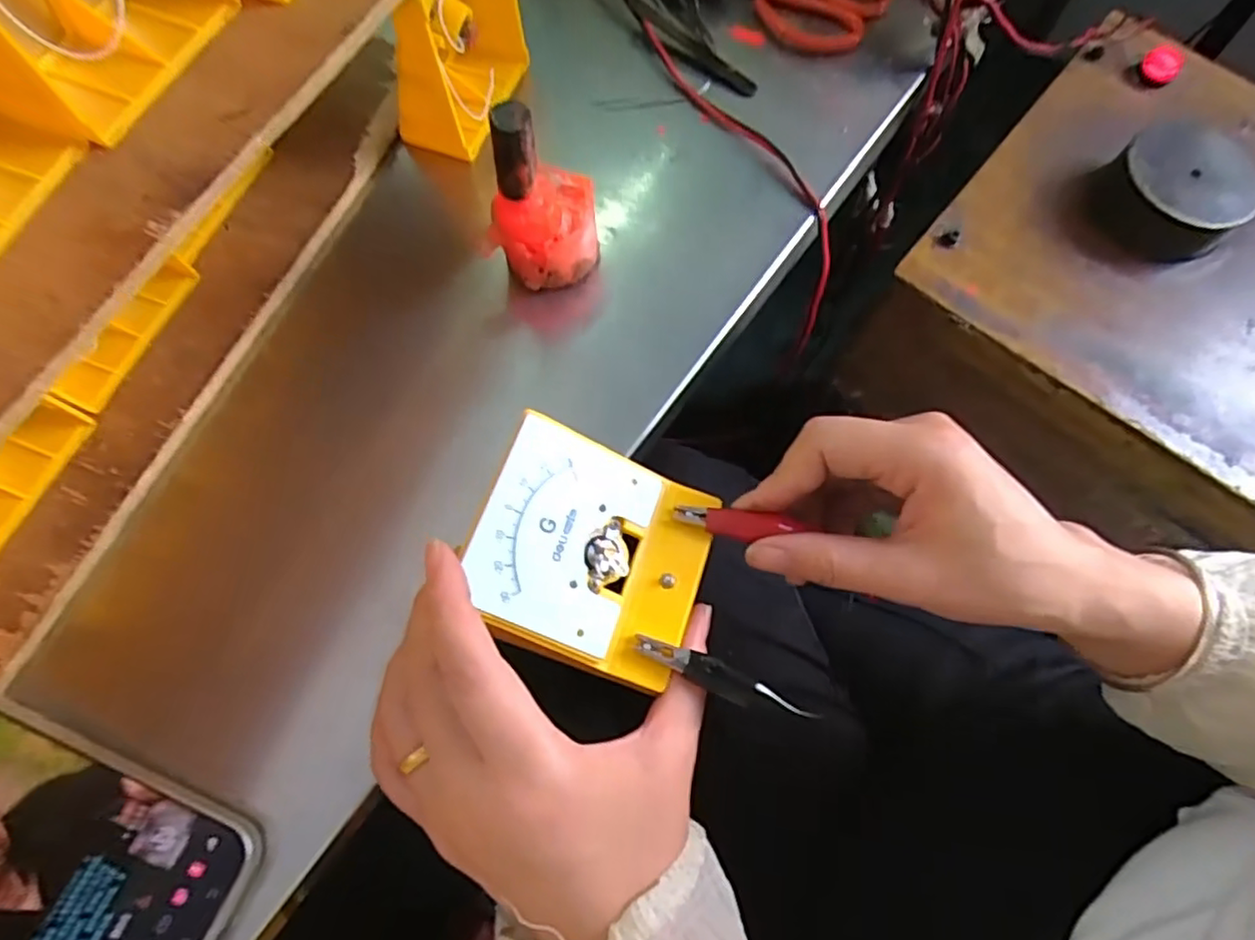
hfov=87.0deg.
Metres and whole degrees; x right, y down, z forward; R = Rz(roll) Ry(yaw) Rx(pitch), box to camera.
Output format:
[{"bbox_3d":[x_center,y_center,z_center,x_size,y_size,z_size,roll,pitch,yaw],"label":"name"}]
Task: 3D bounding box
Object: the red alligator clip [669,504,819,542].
[{"bbox_3d":[0.046,0.022,0.264,0.054,0.005,0.013,7,69,5],"label":"red alligator clip"}]

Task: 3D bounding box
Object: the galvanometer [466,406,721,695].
[{"bbox_3d":[-0.019,0.034,0.264,0.087,0.038,0.080,25,67,-17],"label":"galvanometer"}]

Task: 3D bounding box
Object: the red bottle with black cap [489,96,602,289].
[{"bbox_3d":[-0.038,-0.126,0.292,0.045,0.085,0.044,-6,69,-3],"label":"red bottle with black cap"}]

